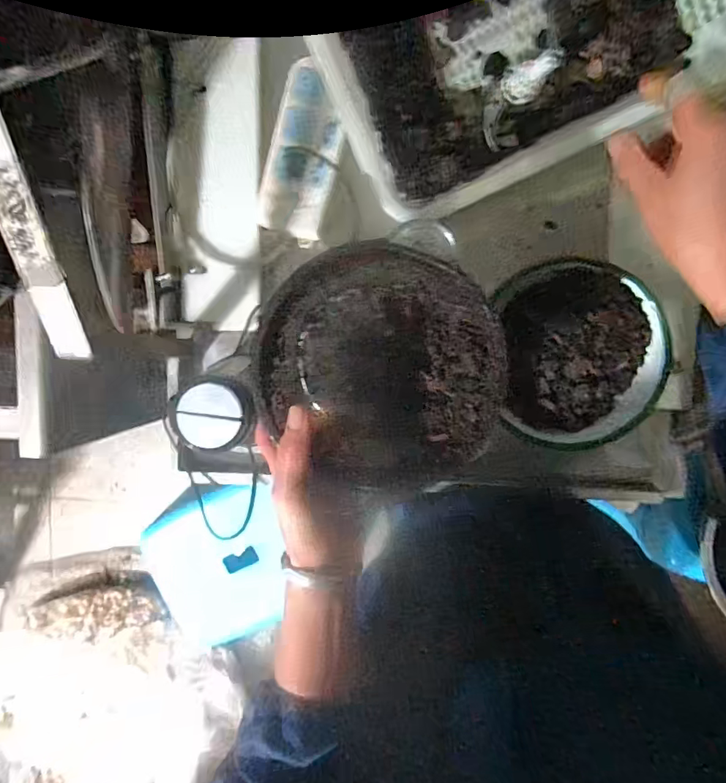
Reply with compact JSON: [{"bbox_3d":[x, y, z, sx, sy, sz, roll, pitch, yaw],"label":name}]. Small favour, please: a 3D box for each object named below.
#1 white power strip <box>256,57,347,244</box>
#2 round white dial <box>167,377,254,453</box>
[{"bbox_3d":[-0.062,-0.260,0.529,0.077,0.023,0.170,16,97,3],"label":"white power strip"},{"bbox_3d":[-0.135,0.021,0.437,0.069,0.019,0.066,0,95,5],"label":"round white dial"}]

